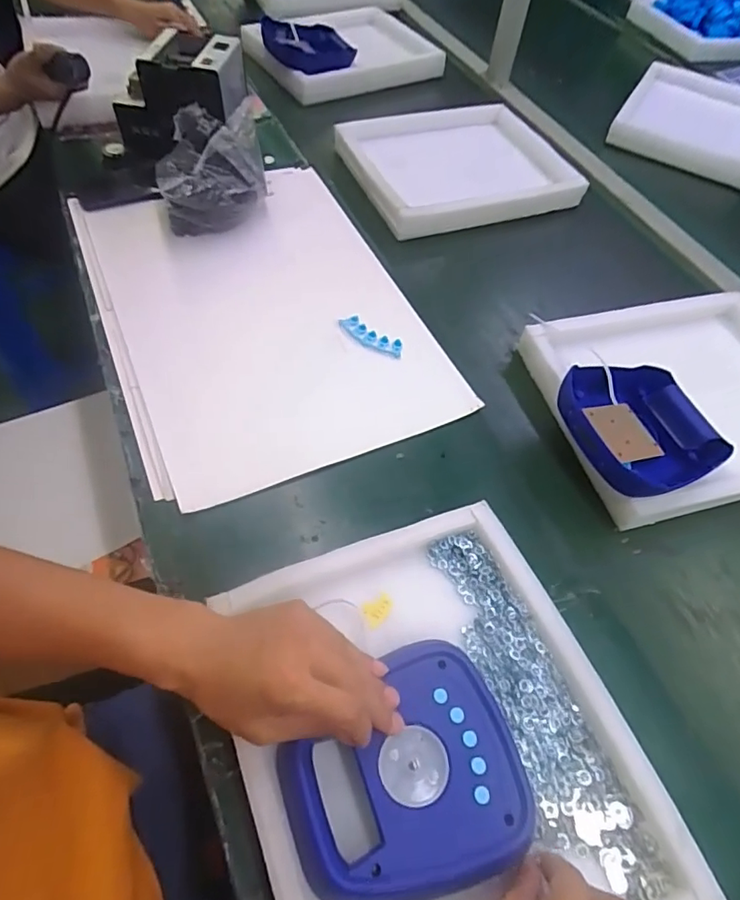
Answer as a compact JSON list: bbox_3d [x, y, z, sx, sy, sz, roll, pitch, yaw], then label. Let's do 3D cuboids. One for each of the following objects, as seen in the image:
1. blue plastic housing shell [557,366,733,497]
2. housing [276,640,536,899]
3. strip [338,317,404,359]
[{"bbox_3d":[0.311,-0.027,0.598,0.155,0.049,0.165,-21,61,-17],"label":"blue plastic housing shell"},{"bbox_3d":[0.025,0.245,0.400,0.172,0.029,0.155,-16,60,-14],"label":"housing"},{"bbox_3d":[0.002,-0.149,0.699,0.092,0.018,0.023,29,60,13],"label":"strip"}]

